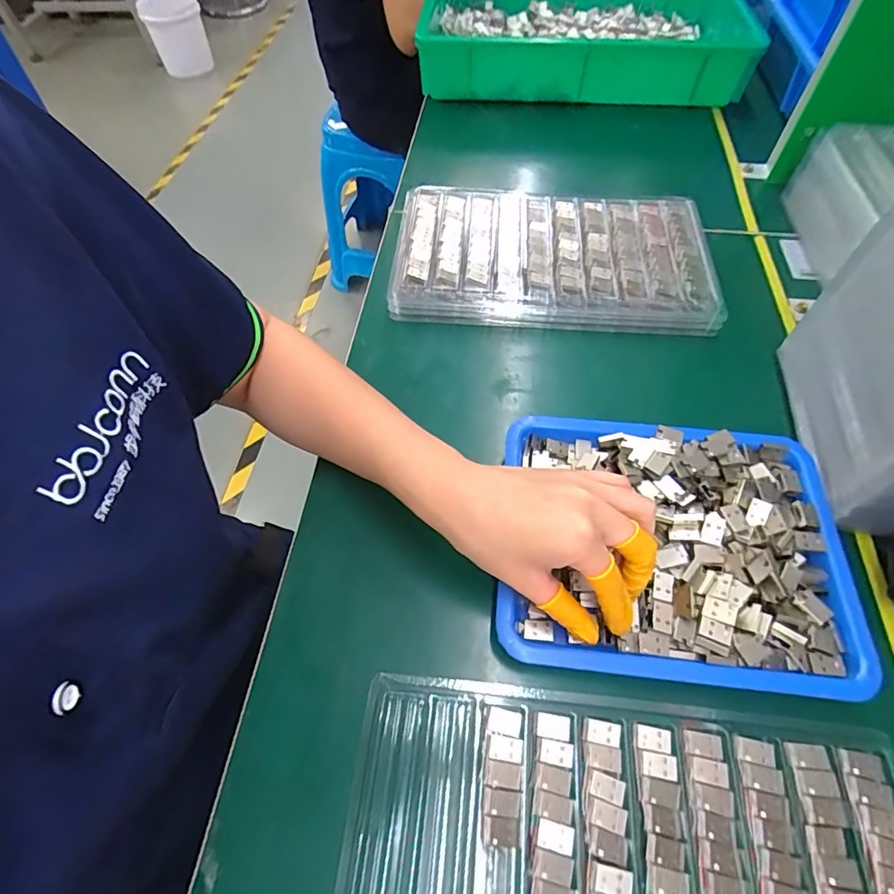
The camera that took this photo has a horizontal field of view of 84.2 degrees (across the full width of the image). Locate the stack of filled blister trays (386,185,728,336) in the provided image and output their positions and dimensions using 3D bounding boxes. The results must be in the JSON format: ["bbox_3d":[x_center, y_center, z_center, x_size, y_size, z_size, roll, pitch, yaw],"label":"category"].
[{"bbox_3d":[0.101,-0.188,0.484,0.295,0.041,0.166,4,58,6],"label":"stack of filled blister trays"}]

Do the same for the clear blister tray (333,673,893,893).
[{"bbox_3d":[0.091,0.217,0.245,0.290,0.007,0.160,4,58,5],"label":"clear blister tray"}]

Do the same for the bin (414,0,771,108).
[{"bbox_3d":[0.193,-0.611,0.728,0.433,0.092,0.332,8,58,8],"label":"bin"}]

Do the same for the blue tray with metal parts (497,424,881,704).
[{"bbox_3d":[0.148,0.062,0.323,0.217,0.031,0.171,5,58,6],"label":"blue tray with metal parts"}]

